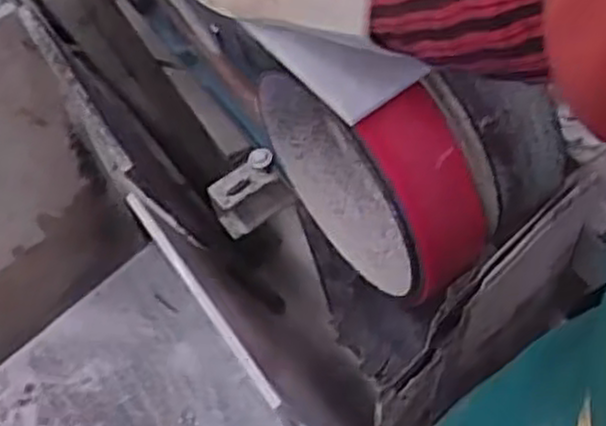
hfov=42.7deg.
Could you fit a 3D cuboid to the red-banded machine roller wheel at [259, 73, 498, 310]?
[{"bbox_3d":[0.064,-0.049,0.790,0.096,0.282,0.288,-34,60,-16],"label":"red-banded machine roller wheel"}]

